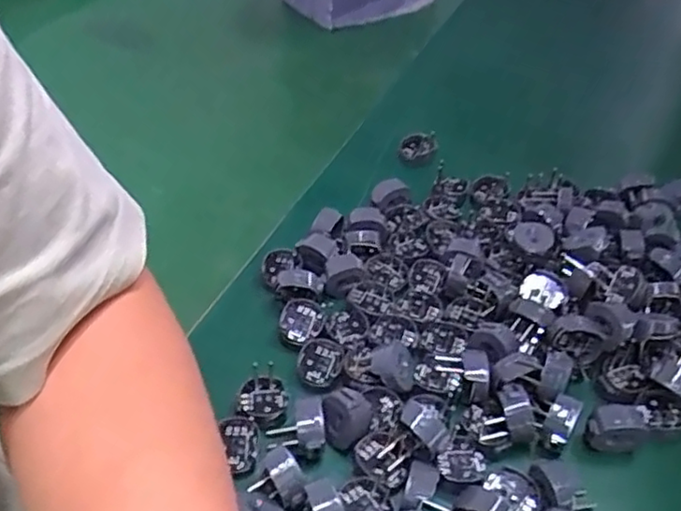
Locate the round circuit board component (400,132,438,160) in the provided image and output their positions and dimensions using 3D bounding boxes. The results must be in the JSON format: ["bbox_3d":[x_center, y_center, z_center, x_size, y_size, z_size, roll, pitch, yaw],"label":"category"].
[{"bbox_3d":[0.062,-0.087,0.536,0.029,0.016,0.021,9,45,5],"label":"round circuit board component"}]

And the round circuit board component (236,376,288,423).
[{"bbox_3d":[-0.042,0.076,0.359,0.026,0.007,0.024,2,45,-2],"label":"round circuit board component"}]

